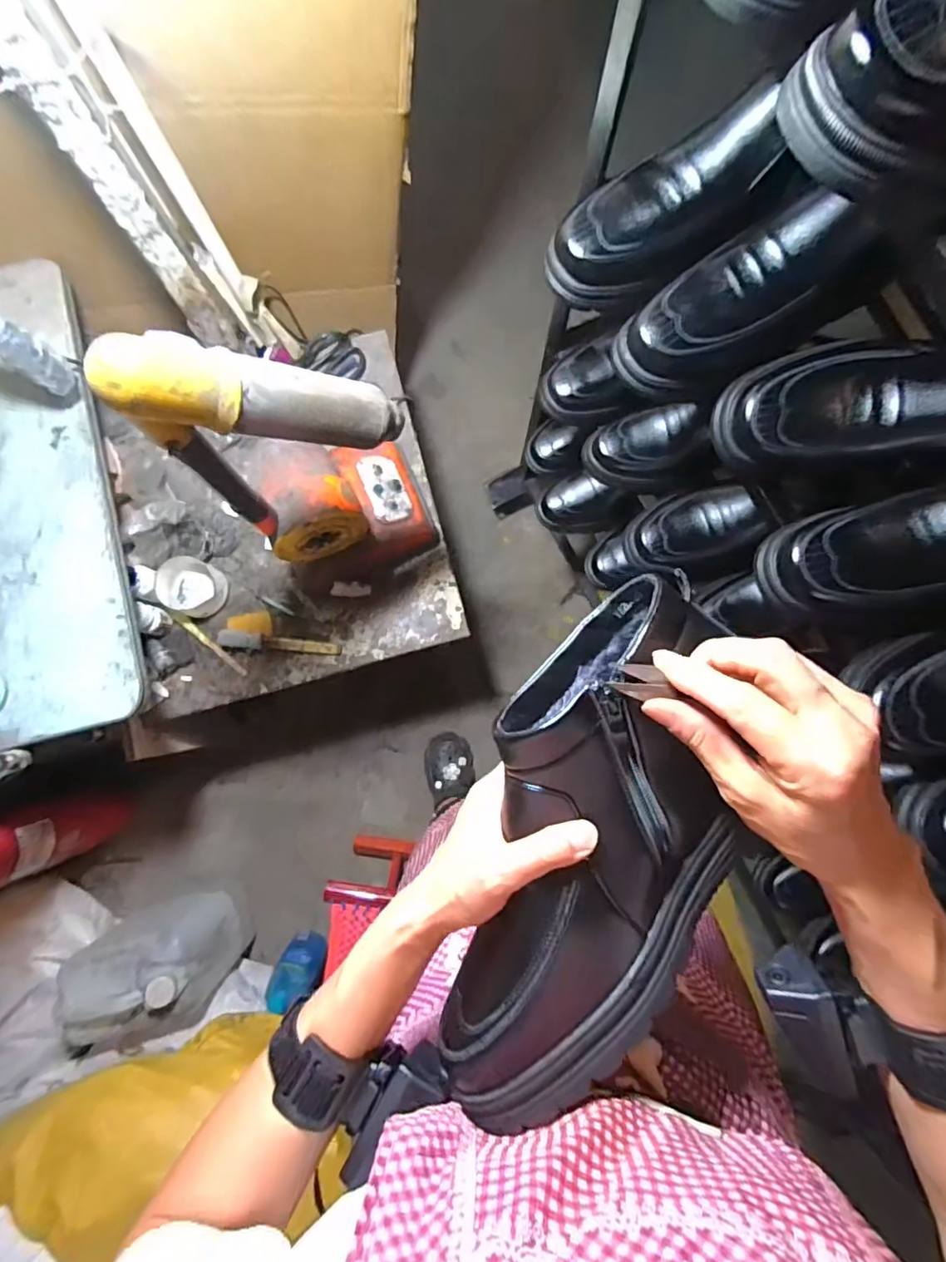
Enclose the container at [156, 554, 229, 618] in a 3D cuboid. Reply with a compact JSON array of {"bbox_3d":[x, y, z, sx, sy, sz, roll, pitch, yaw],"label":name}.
[{"bbox_3d":[-0.459,-0.072,0.876,0.097,0.052,0.093,13,84,0],"label":"container"}]

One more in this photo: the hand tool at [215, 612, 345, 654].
[{"bbox_3d":[-0.315,0.001,0.867,0.192,0.044,0.065,3,84,-1],"label":"hand tool"}]

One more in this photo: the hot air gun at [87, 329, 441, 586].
[{"bbox_3d":[-0.179,-0.200,0.642,0.220,0.533,0.167,-22,85,-3],"label":"hot air gun"}]

